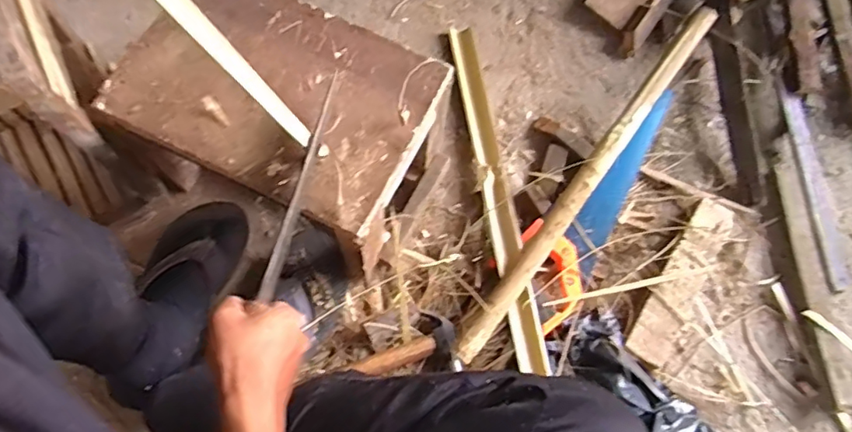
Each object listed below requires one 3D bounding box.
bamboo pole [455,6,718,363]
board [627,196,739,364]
[{"bbox_3d":[0.238,-0.065,0.791,0.030,0.039,0.642,36,72,11],"label":"bamboo pole"},{"bbox_3d":[0.361,0.086,0.778,0.058,0.014,0.266,34,71,9],"label":"board"}]

